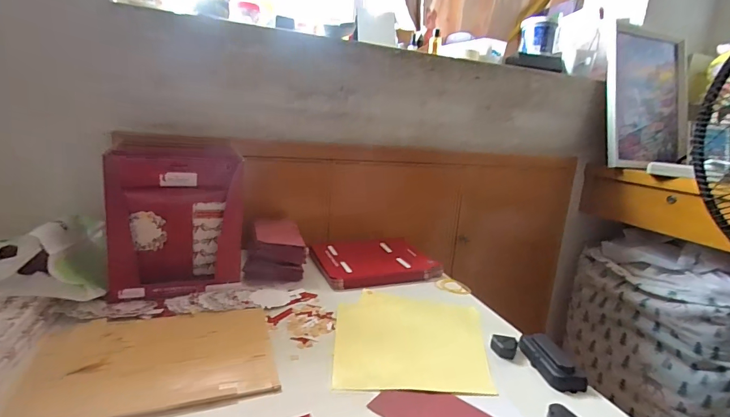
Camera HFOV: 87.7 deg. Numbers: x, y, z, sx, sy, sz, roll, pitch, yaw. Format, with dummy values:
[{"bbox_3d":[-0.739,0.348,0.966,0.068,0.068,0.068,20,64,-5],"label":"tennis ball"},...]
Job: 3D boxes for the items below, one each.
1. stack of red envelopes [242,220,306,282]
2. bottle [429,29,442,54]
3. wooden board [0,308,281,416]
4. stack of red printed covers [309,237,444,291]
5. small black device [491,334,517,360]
[{"bbox_3d":[-0.192,0.080,0.793,0.110,0.096,0.151,-1,14,-23],"label":"stack of red envelopes"},{"bbox_3d":[0.222,-0.522,1.193,0.038,0.073,0.033,6,13,9],"label":"bottle"},{"bbox_3d":[-0.268,0.189,0.494,0.280,0.009,0.211,-1,14,-22],"label":"wooden board"},{"bbox_3d":[0.019,0.119,0.869,0.268,0.030,0.211,-1,14,-23],"label":"stack of red printed covers"},{"bbox_3d":[0.210,0.209,0.578,0.036,0.020,0.038,10,14,24],"label":"small black device"}]

